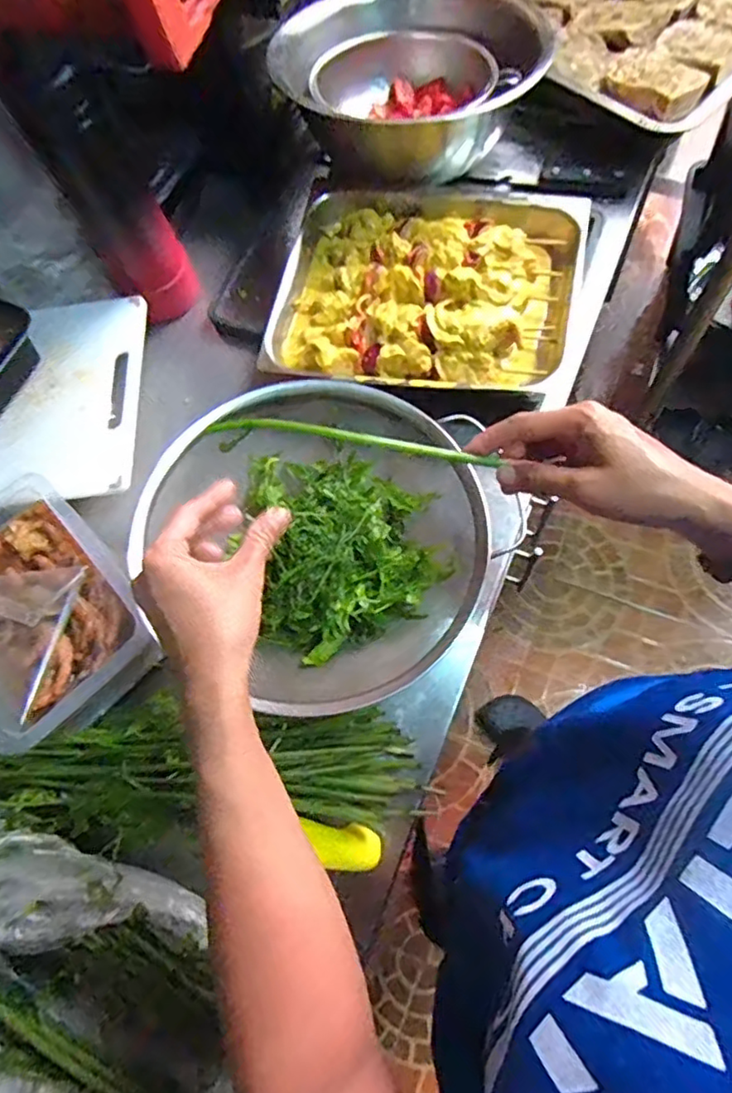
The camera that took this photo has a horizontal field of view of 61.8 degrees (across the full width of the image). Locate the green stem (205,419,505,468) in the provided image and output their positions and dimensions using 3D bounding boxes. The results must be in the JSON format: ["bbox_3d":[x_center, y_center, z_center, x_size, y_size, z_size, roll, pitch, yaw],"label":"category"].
[{"bbox_3d":[-0.002,-0.063,0.370,0.179,0.008,0.008,7,72,-8],"label":"green stem"}]

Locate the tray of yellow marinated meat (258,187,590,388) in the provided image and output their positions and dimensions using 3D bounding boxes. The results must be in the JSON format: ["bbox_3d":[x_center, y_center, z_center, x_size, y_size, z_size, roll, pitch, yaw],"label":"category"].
[{"bbox_3d":[0.059,-0.256,0.588,0.278,0.047,0.246,10,72,10],"label":"tray of yellow marinated meat"}]

